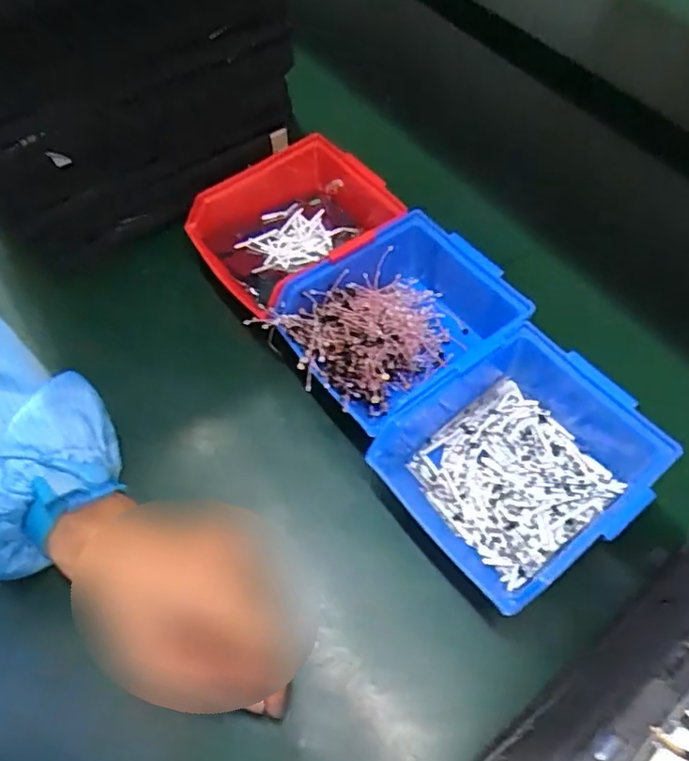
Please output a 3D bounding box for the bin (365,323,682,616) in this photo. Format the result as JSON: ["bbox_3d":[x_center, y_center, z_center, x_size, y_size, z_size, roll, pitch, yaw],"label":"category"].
[{"bbox_3d":[0.107,0.047,0.372,0.149,0.062,0.131,-38,65,-22],"label":"bin"}]

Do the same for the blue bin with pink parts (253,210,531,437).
[{"bbox_3d":[0.037,-0.038,0.426,0.145,0.057,0.128,-32,63,-19],"label":"blue bin with pink parts"}]

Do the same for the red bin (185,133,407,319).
[{"bbox_3d":[-0.039,-0.125,0.482,0.146,0.061,0.141,-28,61,-17],"label":"red bin"}]

